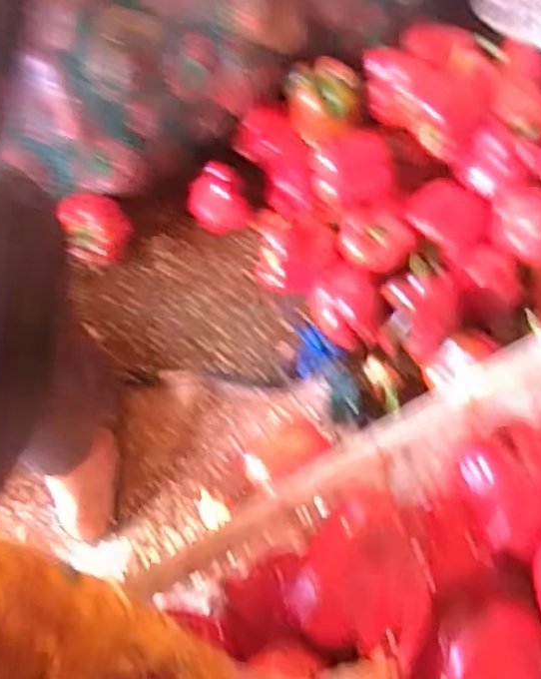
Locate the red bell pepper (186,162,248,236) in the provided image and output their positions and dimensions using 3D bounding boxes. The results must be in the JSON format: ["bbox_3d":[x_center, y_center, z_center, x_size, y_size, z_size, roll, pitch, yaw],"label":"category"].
[{"bbox_3d":[-0.077,-0.186,1.004,0.063,0.083,0.076,-27,65,-16],"label":"red bell pepper"}]

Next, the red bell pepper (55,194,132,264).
[{"bbox_3d":[-0.232,-0.143,0.981,0.086,0.084,0.075,-14,62,-10],"label":"red bell pepper"}]

